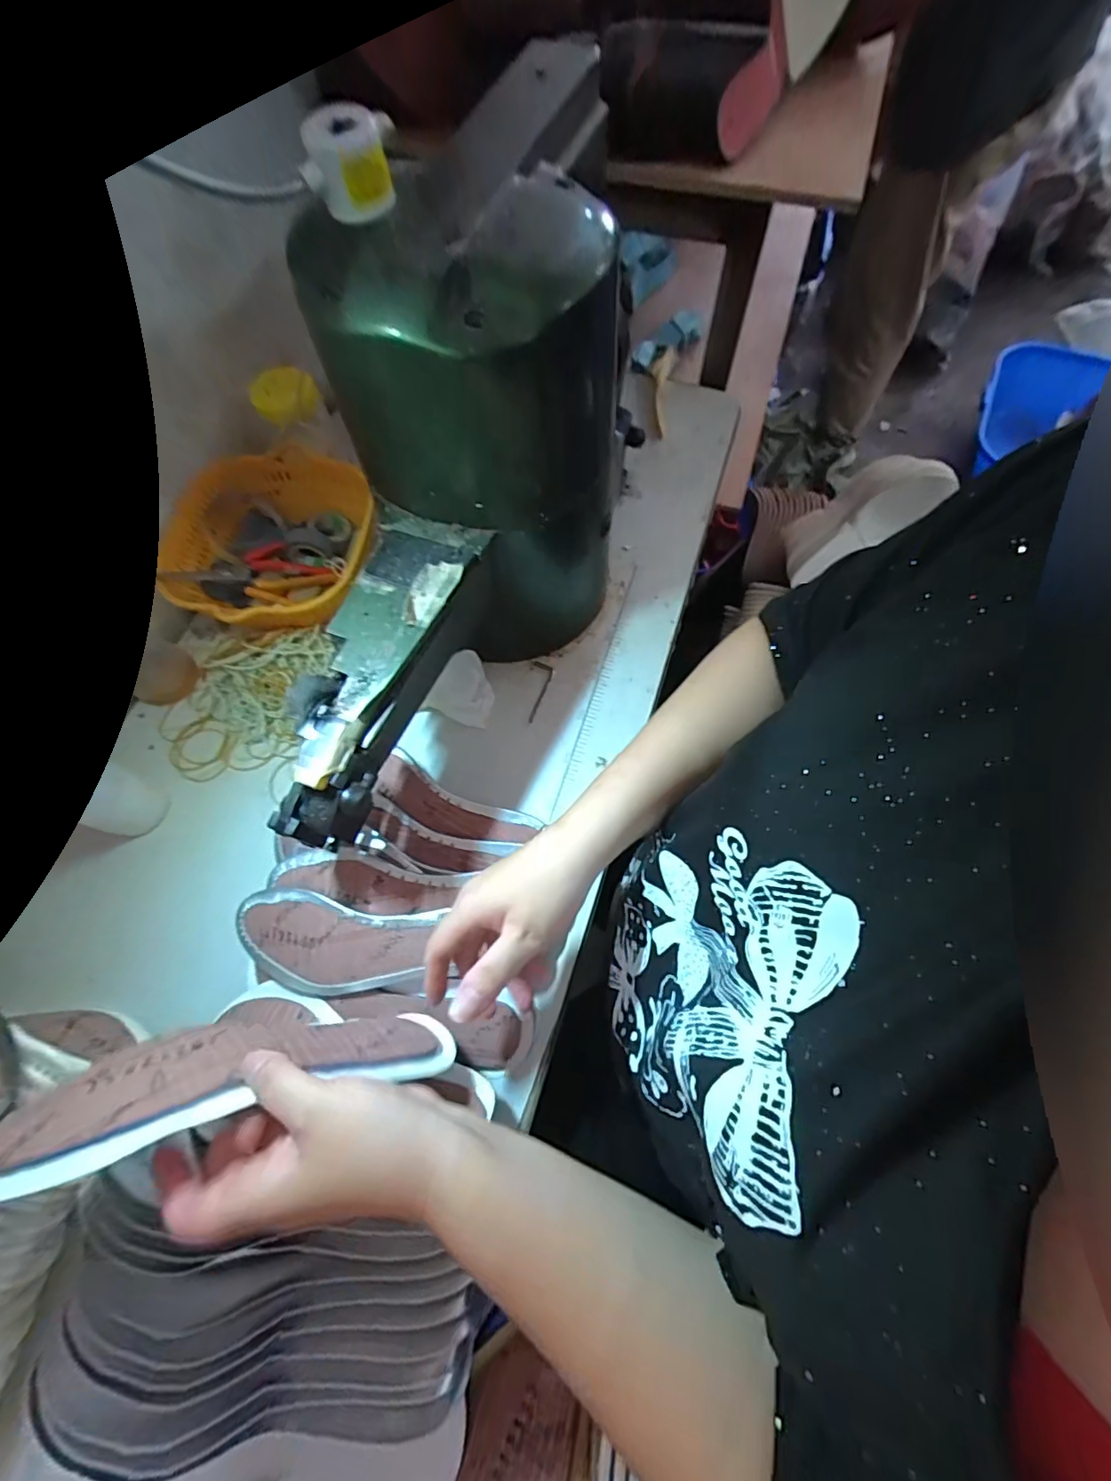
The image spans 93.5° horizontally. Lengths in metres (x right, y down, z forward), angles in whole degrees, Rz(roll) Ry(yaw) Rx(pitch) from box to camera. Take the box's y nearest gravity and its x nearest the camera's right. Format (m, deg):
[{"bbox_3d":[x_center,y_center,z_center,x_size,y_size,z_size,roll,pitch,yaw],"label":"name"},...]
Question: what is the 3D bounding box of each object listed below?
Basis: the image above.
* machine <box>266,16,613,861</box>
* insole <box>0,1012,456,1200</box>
[{"bbox_3d":[-0.099,-0.130,0.413,0.154,0.334,0.420,26,72,12],"label":"machine"},{"bbox_3d":[-0.171,0.195,0.313,0.076,0.236,0.054,-25,62,39],"label":"insole"}]

